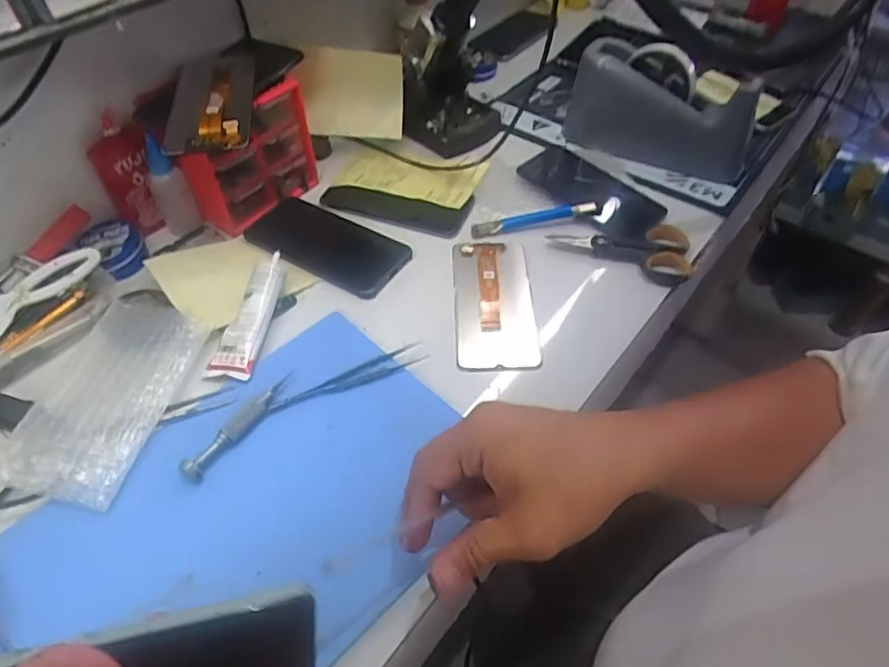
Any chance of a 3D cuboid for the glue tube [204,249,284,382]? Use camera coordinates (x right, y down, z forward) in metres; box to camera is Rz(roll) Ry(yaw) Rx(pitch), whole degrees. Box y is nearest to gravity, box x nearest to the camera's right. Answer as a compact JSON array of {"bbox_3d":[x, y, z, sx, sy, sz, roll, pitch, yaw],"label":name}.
[{"bbox_3d":[-0.167,-0.019,0.500,0.038,0.017,0.124,10,63,5],"label":"glue tube"}]

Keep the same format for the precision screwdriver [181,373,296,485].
[{"bbox_3d":[-0.154,0.068,0.432,0.018,0.010,0.103,26,55,22],"label":"precision screwdriver"}]

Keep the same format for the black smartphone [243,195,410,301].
[{"bbox_3d":[-0.115,-0.090,0.582,0.155,0.015,0.084,26,55,21],"label":"black smartphone"}]

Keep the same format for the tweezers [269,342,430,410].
[{"bbox_3d":[-0.076,0.036,0.464,0.128,0.004,0.019,-22,53,-16],"label":"tweezers"}]

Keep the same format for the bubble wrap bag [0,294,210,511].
[{"bbox_3d":[-0.259,0.038,0.447,0.094,0.017,0.182,8,50,8],"label":"bubble wrap bag"}]

